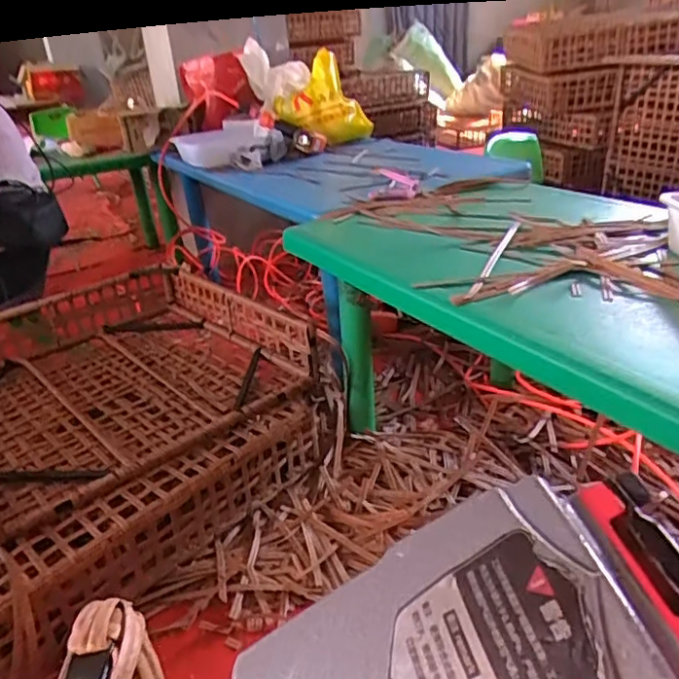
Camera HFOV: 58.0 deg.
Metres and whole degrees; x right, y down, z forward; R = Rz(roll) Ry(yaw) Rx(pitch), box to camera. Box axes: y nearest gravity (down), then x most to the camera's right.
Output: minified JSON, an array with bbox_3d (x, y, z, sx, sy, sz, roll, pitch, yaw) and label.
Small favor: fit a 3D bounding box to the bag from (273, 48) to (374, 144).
[{"bbox_3d":[-0.060,-0.713,1.828,0.161,0.231,0.250,-27,35,-37],"label":"bag"}]

